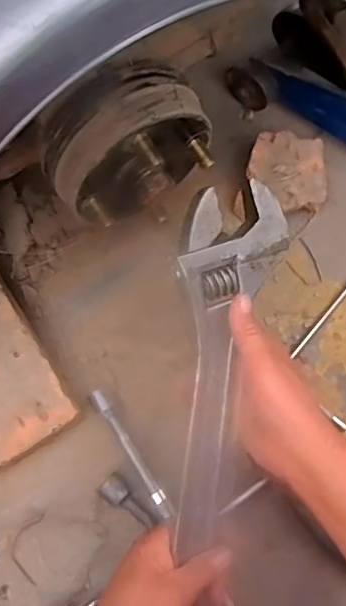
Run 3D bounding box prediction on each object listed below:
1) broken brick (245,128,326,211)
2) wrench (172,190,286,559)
[{"bbox_3d":[0.130,-0.147,0.644,0.086,0.042,0.095,-5,79,3],"label":"broken brick"},{"bbox_3d":[0.038,0.052,0.434,0.069,0.032,0.279,5,94,3],"label":"wrench"}]

